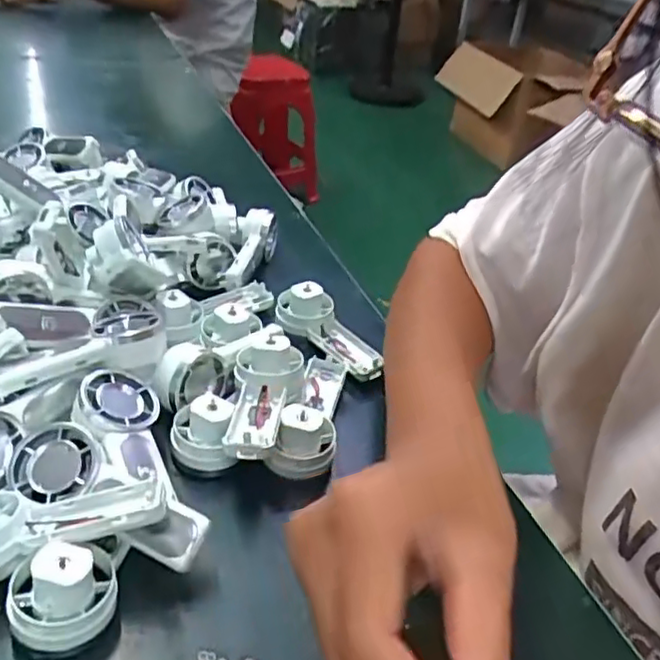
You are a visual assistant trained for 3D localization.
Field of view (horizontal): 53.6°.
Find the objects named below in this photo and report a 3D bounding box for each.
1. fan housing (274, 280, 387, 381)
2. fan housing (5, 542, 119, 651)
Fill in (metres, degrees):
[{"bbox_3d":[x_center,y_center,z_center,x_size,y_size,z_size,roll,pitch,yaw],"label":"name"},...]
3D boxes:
[{"bbox_3d":[0.001,0.001,0.430,0.040,0.027,0.089,-27,59,-38],"label":"fan housing"},{"bbox_3d":[-0.103,0.104,0.253,0.038,0.032,0.031,-6,37,-18],"label":"fan housing"}]

